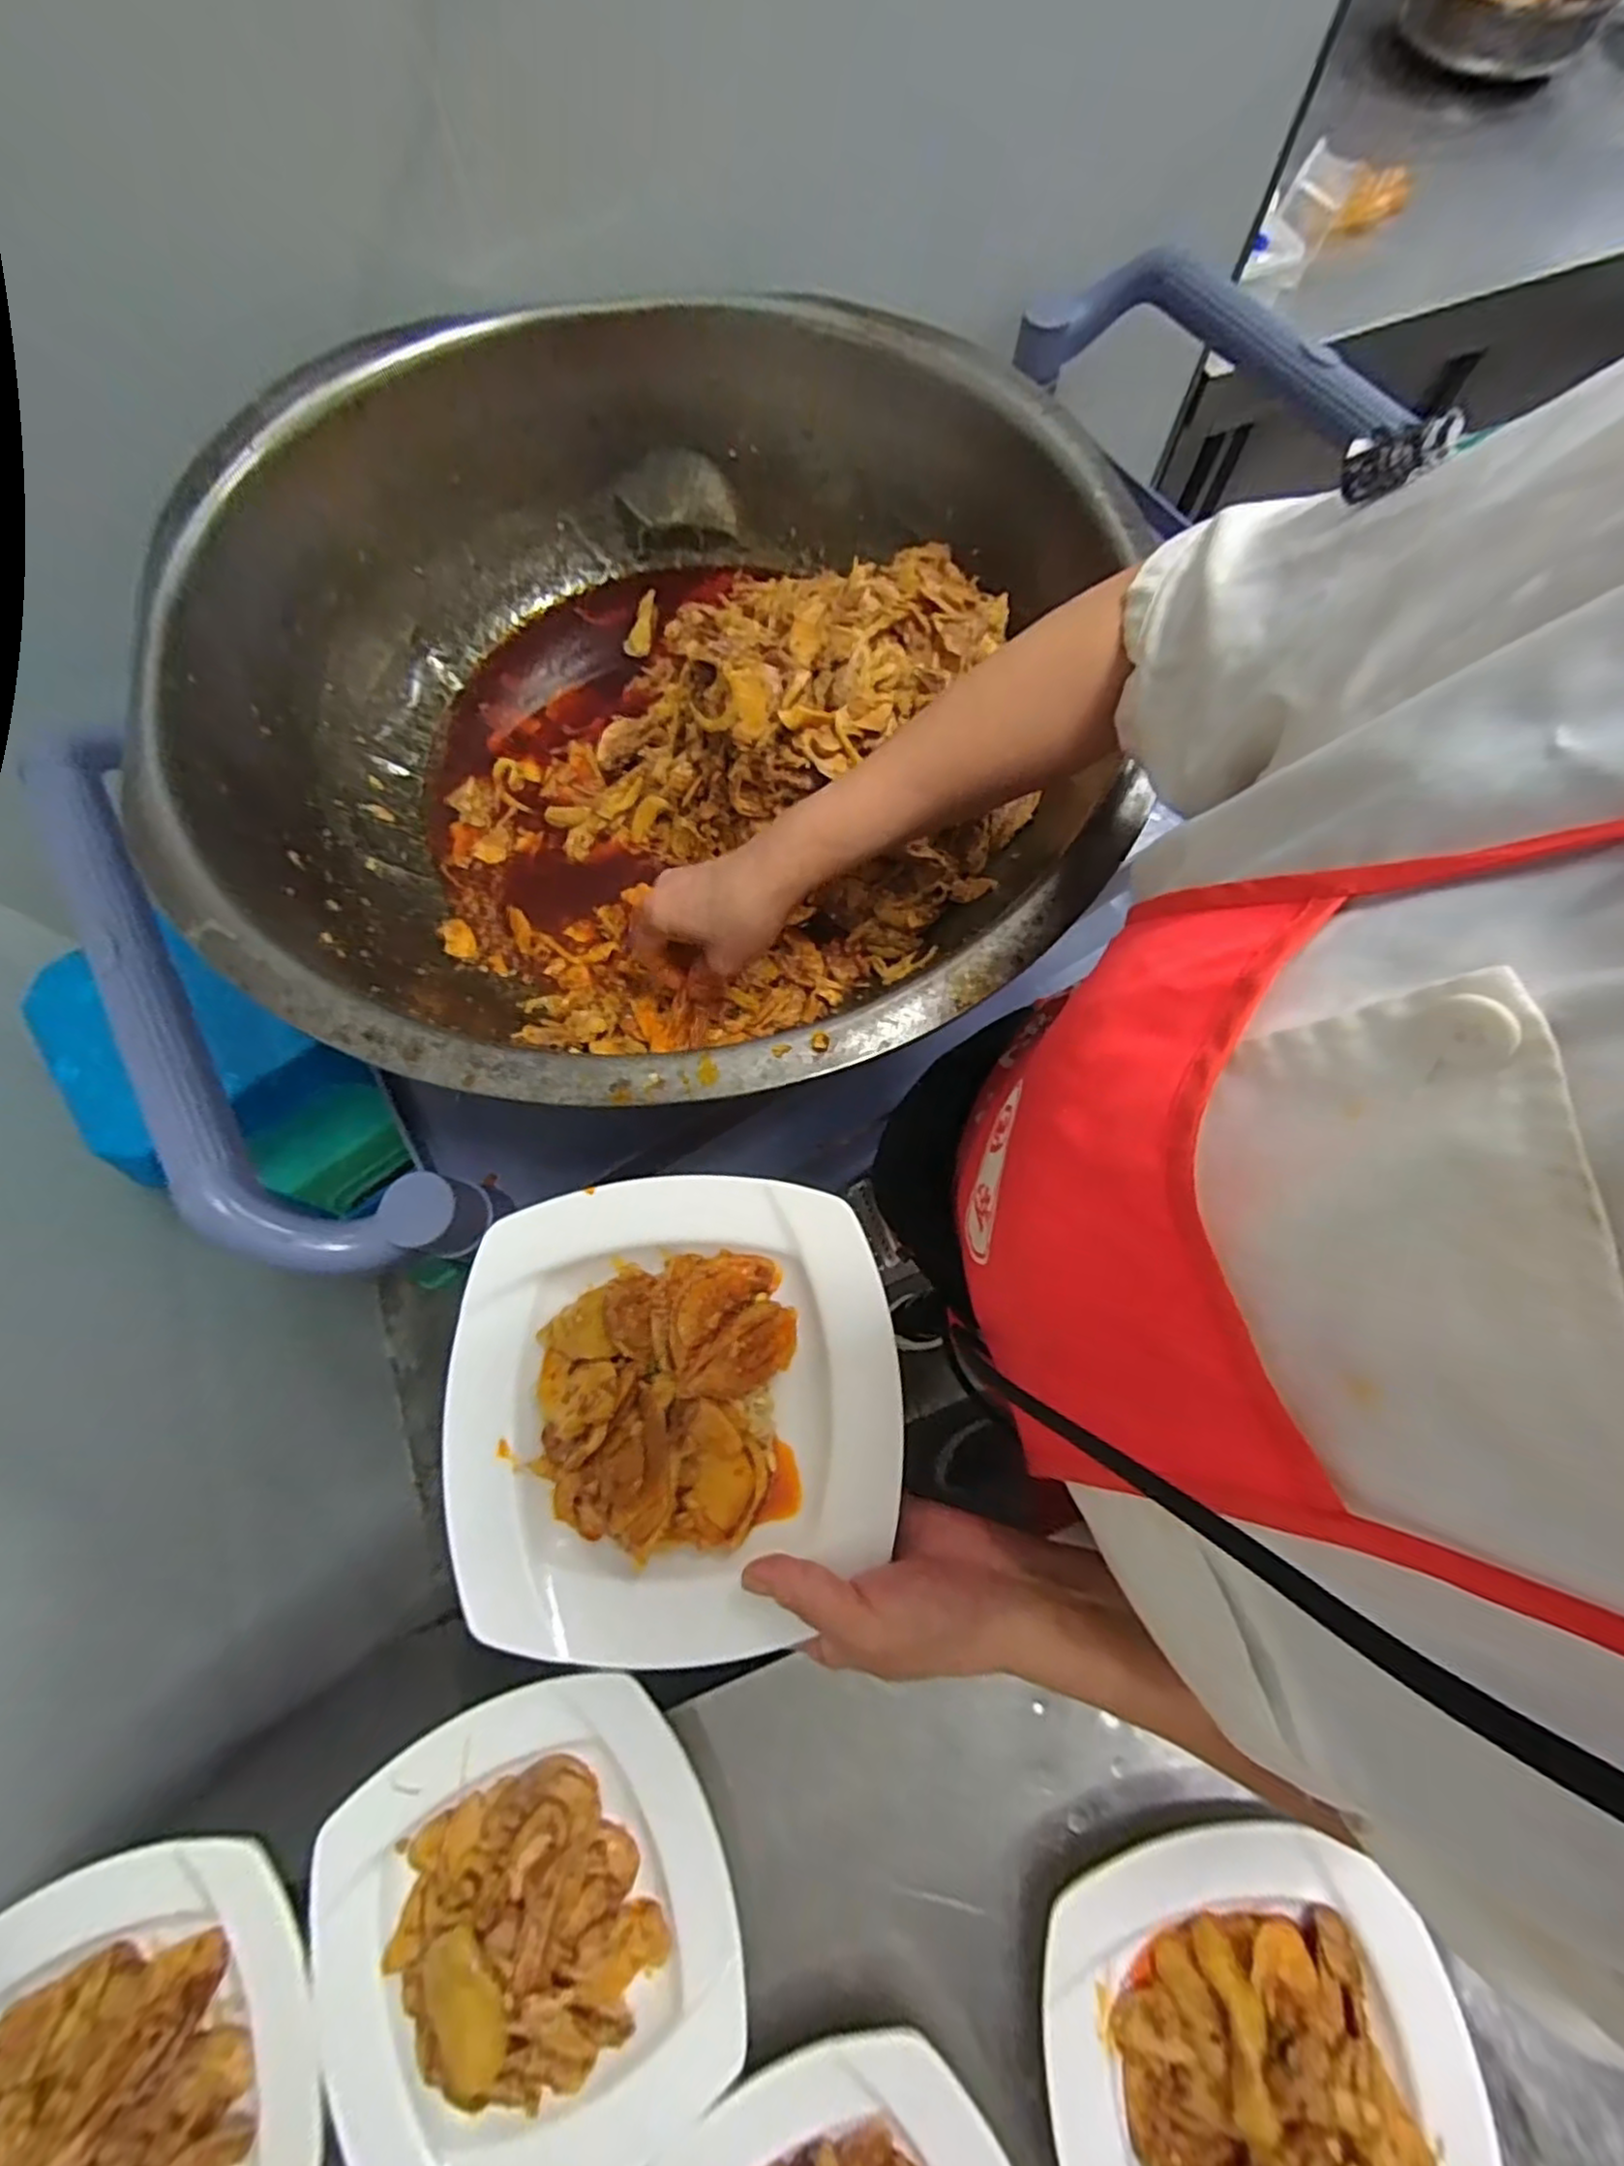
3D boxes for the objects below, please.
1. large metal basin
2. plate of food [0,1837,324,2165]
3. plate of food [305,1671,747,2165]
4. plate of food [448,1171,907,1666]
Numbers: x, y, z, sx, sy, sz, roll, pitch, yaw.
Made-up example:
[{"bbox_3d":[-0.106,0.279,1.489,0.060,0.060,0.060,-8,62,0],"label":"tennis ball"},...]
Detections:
[{"bbox_3d":[-0.098,-0.264,0.497,0.546,0.175,0.581,0,74,1],"label":"large metal basin"},{"bbox_3d":[-0.327,0.476,0.308,0.180,0.066,0.188,-13,74,-3],"label":"plate of food"},{"bbox_3d":[-0.151,0.440,0.364,0.205,0.057,0.201,-24,75,-6],"label":"plate of food"},{"bbox_3d":[-0.061,0.144,0.327,0.197,0.050,0.197,-4,74,0],"label":"plate of food"}]

